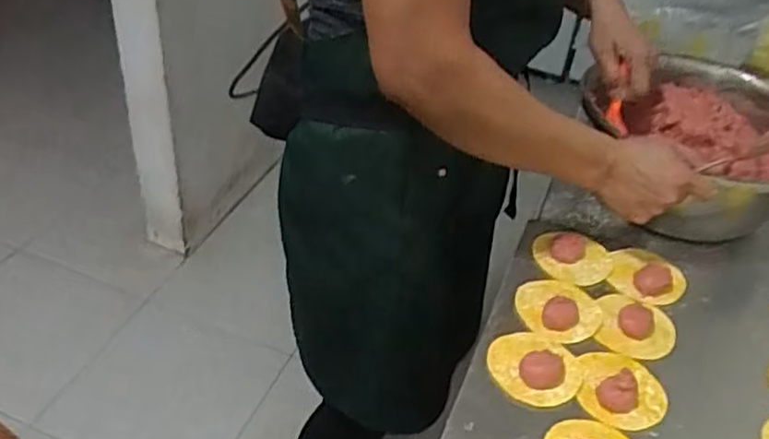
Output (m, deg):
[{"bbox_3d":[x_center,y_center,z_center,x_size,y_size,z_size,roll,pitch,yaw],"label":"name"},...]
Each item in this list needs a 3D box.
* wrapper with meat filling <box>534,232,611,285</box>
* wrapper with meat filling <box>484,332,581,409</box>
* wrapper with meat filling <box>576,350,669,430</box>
[{"bbox_3d":[0.202,0.039,0.759,0.080,0.011,0.070,24,44,21],"label":"wrapper with meat filling"},{"bbox_3d":[0.138,0.135,0.651,0.084,0.016,0.071,14,41,11],"label":"wrapper with meat filling"},{"bbox_3d":[0.214,0.147,0.635,0.079,0.022,0.077,3,40,-2],"label":"wrapper with meat filling"}]

